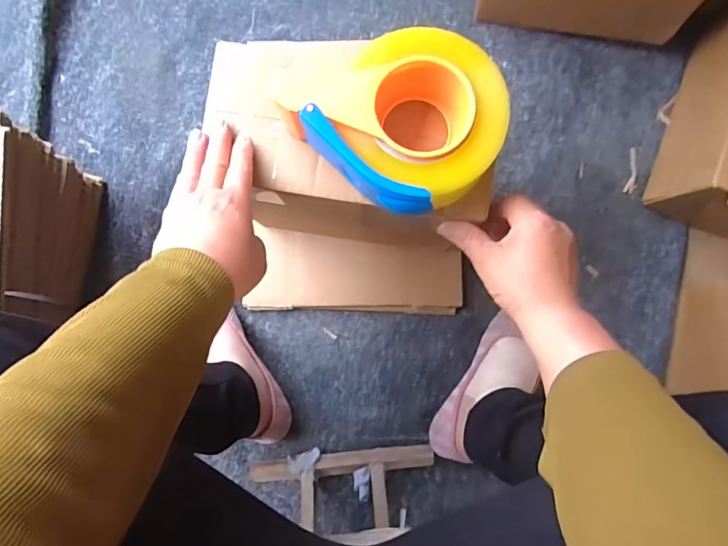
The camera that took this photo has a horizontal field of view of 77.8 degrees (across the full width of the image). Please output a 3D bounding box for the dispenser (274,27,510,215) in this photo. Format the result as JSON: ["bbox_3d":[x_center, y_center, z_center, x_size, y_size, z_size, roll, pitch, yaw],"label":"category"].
[{"bbox_3d":[0.035,-0.126,0.368,0.146,0.067,0.150,-44,85,-1],"label":"dispenser"}]

